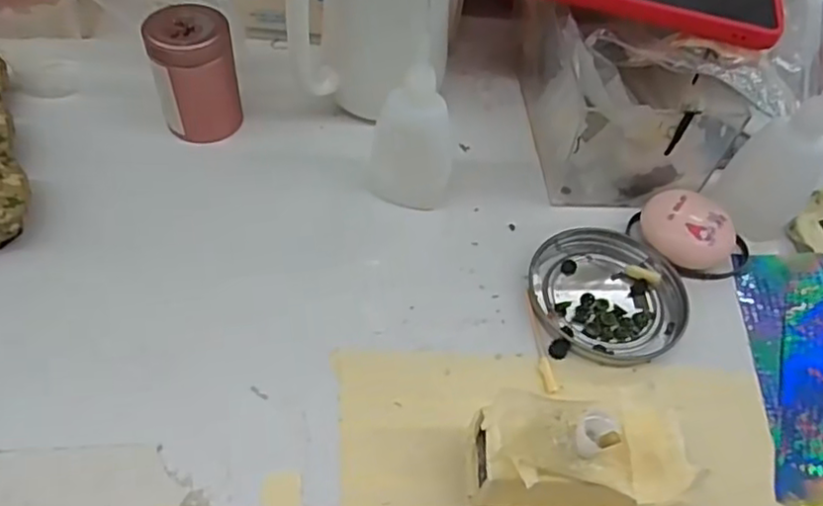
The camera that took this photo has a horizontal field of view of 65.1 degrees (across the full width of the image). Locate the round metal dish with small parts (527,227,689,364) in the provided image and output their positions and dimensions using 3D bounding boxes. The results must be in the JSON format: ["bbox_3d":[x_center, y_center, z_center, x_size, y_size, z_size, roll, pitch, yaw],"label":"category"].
[{"bbox_3d":[0.100,0.019,0.331,0.077,0.008,0.078,3,51,-3],"label":"round metal dish with small parts"}]

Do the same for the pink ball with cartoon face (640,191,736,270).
[{"bbox_3d":[0.149,-0.012,0.351,0.048,0.021,0.042,39,58,23],"label":"pink ball with cartoon face"}]

